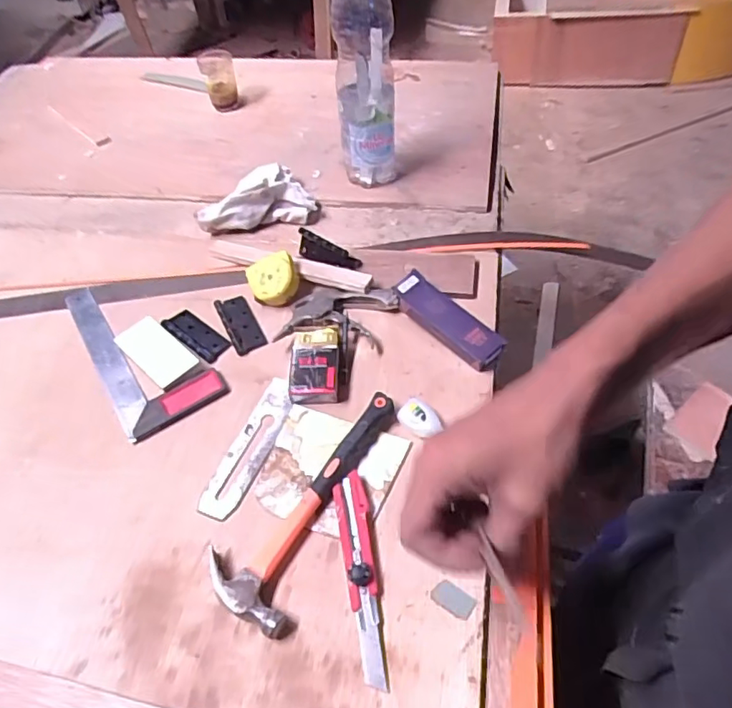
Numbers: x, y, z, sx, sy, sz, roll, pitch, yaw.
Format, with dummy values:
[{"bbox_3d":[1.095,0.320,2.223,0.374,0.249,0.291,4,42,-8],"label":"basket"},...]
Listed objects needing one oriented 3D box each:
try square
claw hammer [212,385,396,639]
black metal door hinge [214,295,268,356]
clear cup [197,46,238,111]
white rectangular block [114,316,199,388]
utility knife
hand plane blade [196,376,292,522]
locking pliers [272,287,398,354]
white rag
[{"bbox_3d":[-0.304,-0.015,0.758,0.123,0.012,0.292,-31,54,-18],"label":"try square"},{"bbox_3d":[-0.066,0.143,0.598,0.099,0.026,0.264,17,54,18],"label":"claw hammer"},{"bbox_3d":[-0.171,-0.044,0.766,0.042,0.011,0.108,-23,52,-13],"label":"black metal door hinge"},{"bbox_3d":[-0.291,-0.542,1.129,0.065,0.098,0.054,-14,51,-6],"label":"clear cup"},{"bbox_3d":[-0.269,-0.003,0.737,0.113,0.021,0.057,33,61,28],"label":"white rectangular block"},{"bbox_3d":[-0.004,0.207,0.547,0.031,0.017,0.195,-10,51,-3],"label":"utility knife"},{"bbox_3d":[-0.132,0.102,0.651,0.049,0.005,0.181,13,53,15],"label":"hand plane blade"},{"bbox_3d":[-0.033,-0.051,0.746,0.137,0.024,0.098,7,52,11],"label":"locking pliers"},{"bbox_3d":[-0.176,-0.252,0.908,0.176,0.062,0.092,-8,51,-1],"label":"white rag"}]

